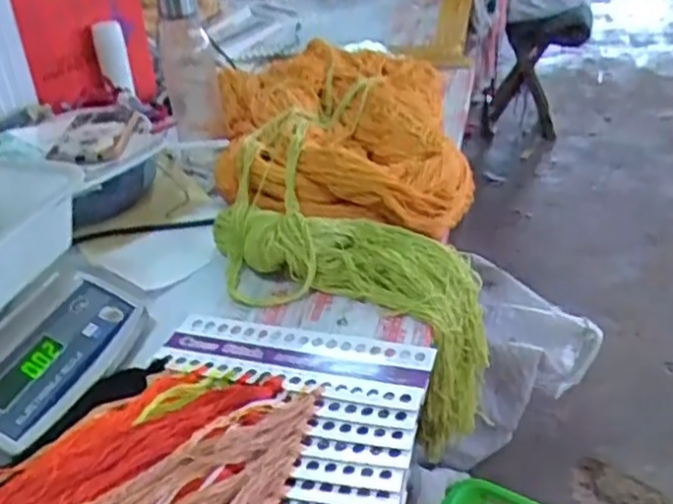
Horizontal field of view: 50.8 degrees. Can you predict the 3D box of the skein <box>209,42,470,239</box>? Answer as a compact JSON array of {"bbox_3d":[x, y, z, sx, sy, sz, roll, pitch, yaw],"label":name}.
[{"bbox_3d":[-0.006,-0.171,0.940,0.326,0.095,0.475,0,34,3],"label":"skein"}]

